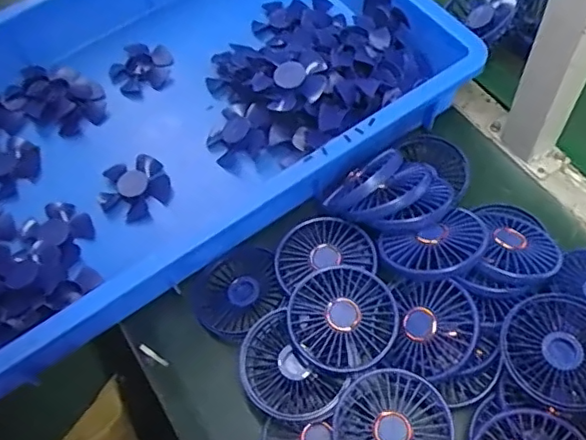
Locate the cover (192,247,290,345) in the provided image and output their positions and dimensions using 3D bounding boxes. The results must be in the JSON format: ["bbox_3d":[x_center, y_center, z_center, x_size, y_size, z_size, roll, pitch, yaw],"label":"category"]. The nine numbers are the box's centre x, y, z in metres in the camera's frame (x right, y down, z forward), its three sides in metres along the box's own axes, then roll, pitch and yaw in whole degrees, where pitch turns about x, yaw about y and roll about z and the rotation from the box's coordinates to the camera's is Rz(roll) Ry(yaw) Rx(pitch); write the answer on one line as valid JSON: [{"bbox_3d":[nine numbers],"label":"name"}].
[{"bbox_3d":[-0.049,0.066,0.541,0.089,0.024,0.076,-41,65,-19],"label":"cover"}]

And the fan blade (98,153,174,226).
[{"bbox_3d":[-0.162,-0.031,0.594,0.069,0.017,0.069,-20,60,-8],"label":"fan blade"}]

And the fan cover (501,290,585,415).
[{"bbox_3d":[0.207,0.100,0.446,0.089,0.016,0.088,-41,65,-18],"label":"fan cover"}]

